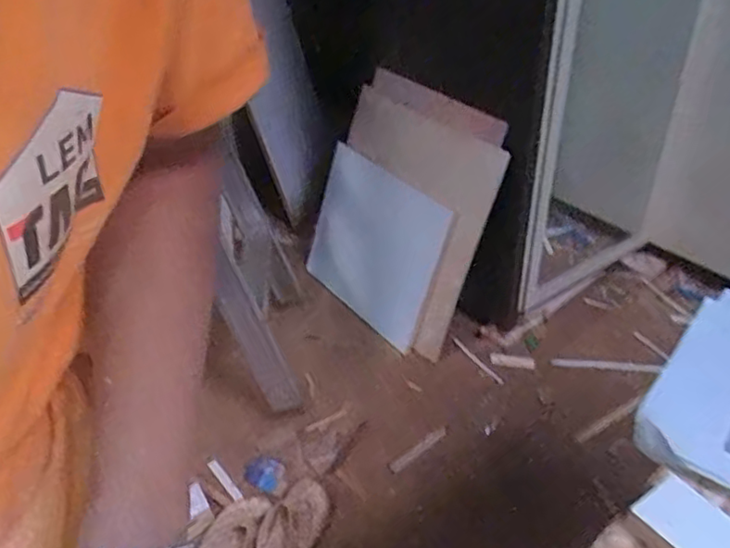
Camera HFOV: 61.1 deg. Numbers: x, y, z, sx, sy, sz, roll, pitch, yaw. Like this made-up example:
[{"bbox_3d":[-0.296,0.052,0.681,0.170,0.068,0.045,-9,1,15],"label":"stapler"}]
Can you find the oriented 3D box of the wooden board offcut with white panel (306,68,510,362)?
[{"bbox_3d":[0.095,-0.167,1.761,0.600,0.703,0.050,33,23,34],"label":"wooden board offcut with white panel"}]

